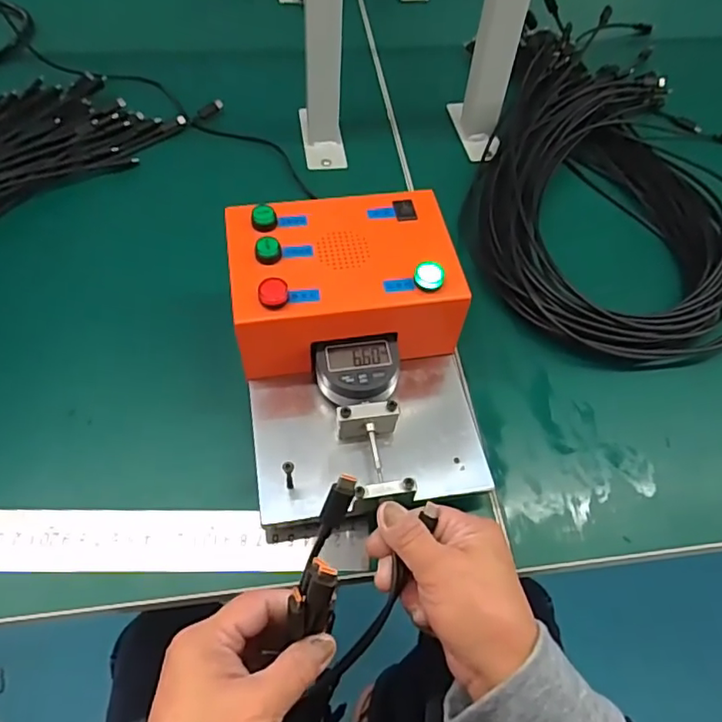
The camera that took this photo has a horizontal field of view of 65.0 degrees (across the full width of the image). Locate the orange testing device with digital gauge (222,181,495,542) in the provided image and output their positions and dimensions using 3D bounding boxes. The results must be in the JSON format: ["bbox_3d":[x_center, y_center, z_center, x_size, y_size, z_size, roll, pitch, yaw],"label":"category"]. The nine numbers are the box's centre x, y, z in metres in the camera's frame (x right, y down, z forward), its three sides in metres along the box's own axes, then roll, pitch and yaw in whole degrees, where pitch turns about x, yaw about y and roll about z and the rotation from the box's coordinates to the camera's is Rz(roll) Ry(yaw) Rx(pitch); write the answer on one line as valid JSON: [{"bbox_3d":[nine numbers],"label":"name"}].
[{"bbox_3d":[-0.004,-0.008,0.382,0.148,0.089,0.204,-8,57,-10],"label":"orange testing device with digital gauge"}]

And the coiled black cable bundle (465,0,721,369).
[{"bbox_3d":[0.256,-0.203,0.563,0.252,0.040,0.483,17,57,7],"label":"coiled black cable bundle"}]

